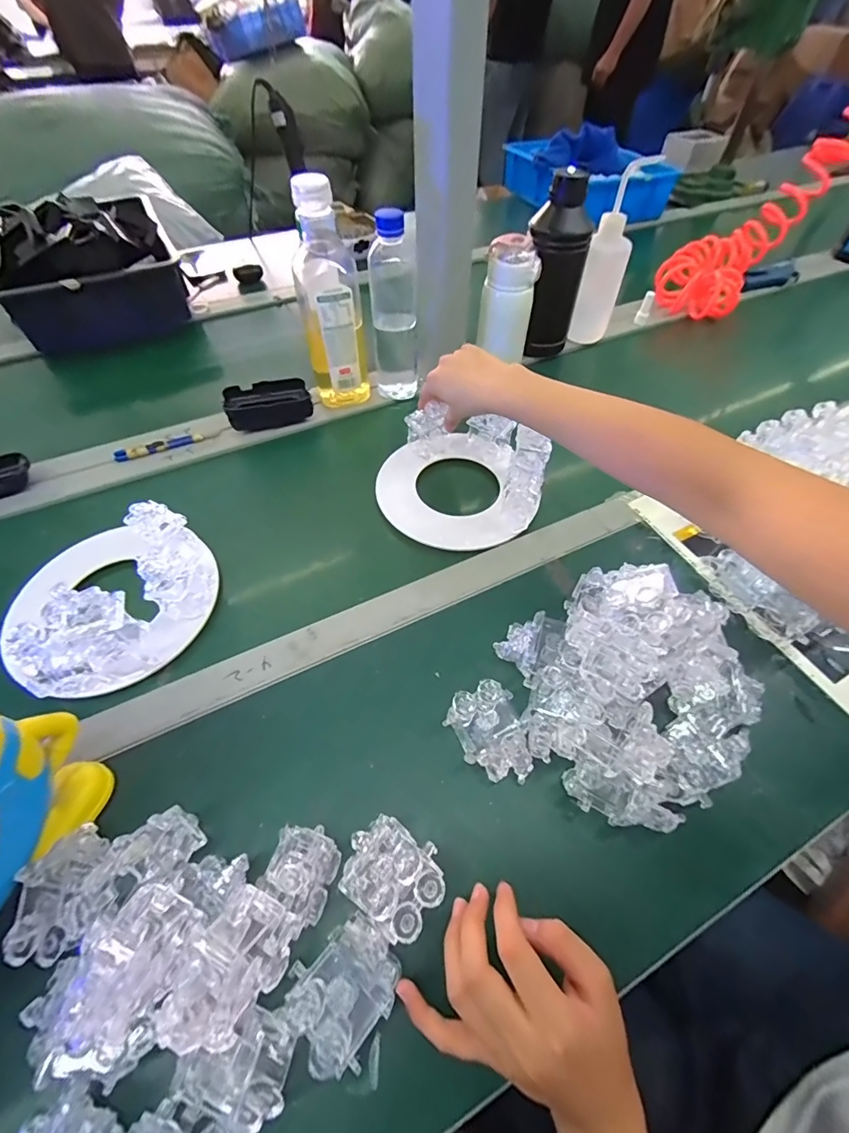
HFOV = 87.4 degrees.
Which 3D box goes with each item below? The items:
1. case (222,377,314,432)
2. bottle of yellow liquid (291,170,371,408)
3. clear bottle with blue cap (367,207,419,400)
[{"bbox_3d":[-0.209,-0.218,0.598,0.106,0.035,0.055,-18,56,-13],"label":"case"},{"bbox_3d":[-0.114,-0.315,0.552,0.076,0.244,0.058,-12,55,-9],"label":"bottle of yellow liquid"},{"bbox_3d":[-0.039,-0.336,0.583,0.060,0.214,0.062,0,54,-1],"label":"clear bottle with blue cap"}]

